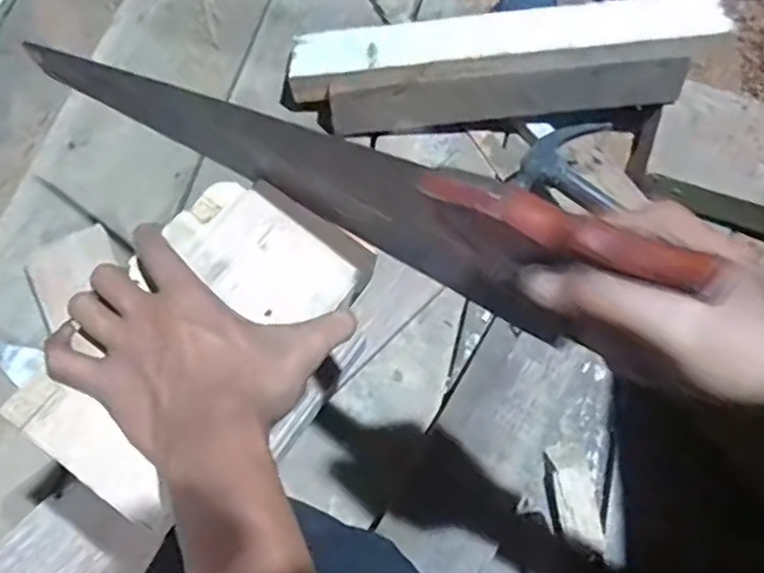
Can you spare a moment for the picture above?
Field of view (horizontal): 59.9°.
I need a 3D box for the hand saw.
[{"bbox_3d":[-0.059,-0.072,0.439,0.508,0.106,0.020,26,67,31],"label":"hand saw"}]

